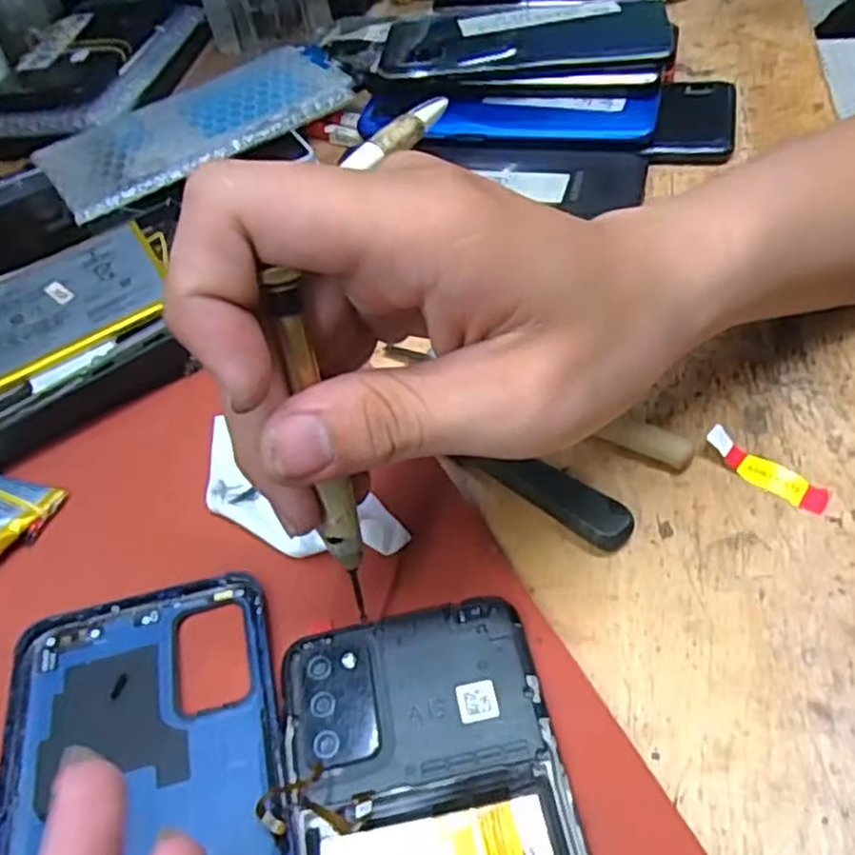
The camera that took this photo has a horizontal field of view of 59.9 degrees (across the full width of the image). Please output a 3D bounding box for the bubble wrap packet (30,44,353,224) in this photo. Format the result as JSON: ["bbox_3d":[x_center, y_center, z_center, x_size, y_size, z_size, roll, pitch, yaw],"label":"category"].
[{"bbox_3d":[-0.133,-0.181,0.426,0.175,0.010,0.092,-30,52,-16],"label":"bubble wrap packet"}]

